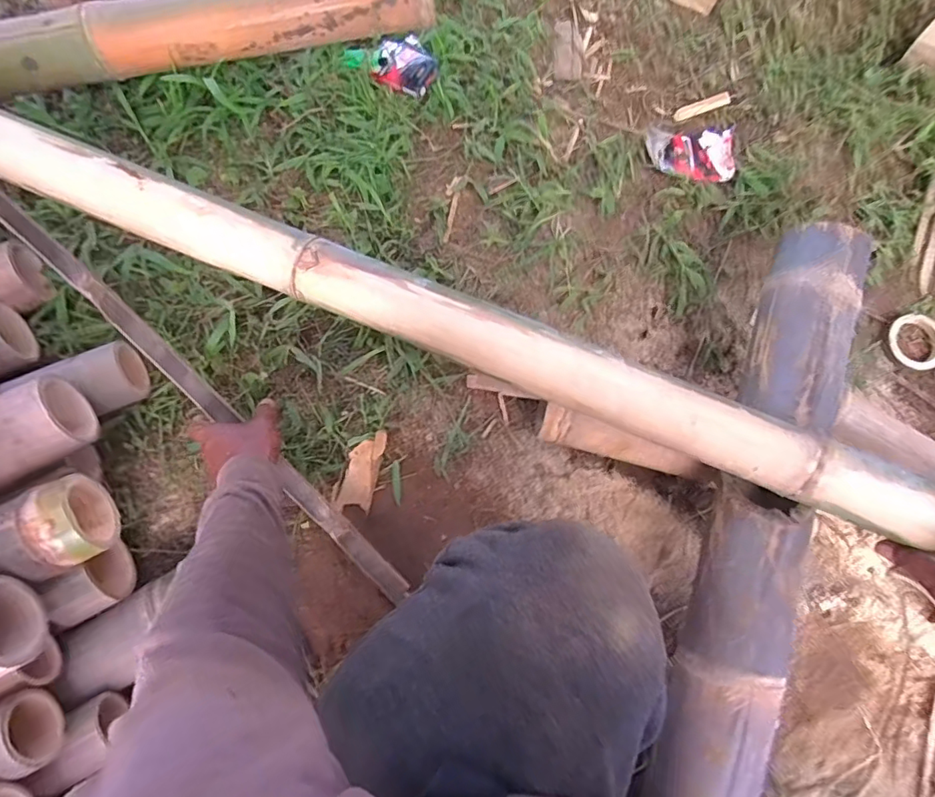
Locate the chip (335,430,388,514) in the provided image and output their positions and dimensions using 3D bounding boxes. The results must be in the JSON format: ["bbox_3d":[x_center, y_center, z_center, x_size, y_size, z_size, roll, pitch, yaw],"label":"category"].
[{"bbox_3d":[-0.131,0.091,0.652,0.047,0.008,0.107,22,90,5],"label":"chip"}]

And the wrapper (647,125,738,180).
[{"bbox_3d":[0.333,-0.371,0.769,0.129,0.016,0.094,6,74,-3],"label":"wrapper"}]

